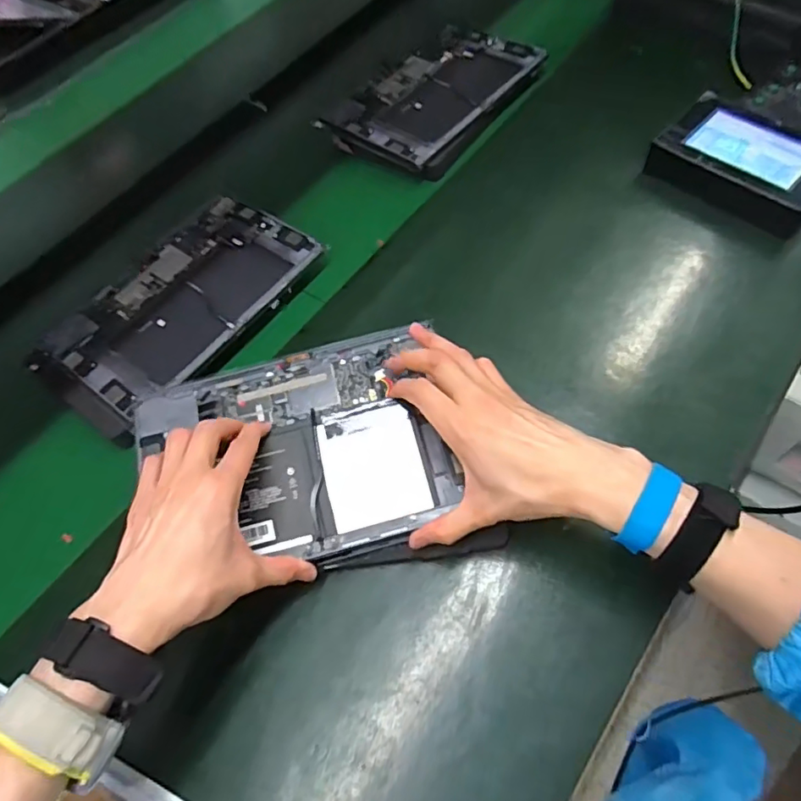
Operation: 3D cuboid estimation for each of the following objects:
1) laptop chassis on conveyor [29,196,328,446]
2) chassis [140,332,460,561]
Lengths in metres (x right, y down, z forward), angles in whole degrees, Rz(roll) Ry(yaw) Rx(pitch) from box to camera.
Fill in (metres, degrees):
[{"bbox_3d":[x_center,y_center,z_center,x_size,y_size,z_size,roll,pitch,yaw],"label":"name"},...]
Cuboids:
[{"bbox_3d":[-0.221,-0.094,0.557,0.163,0.021,0.273,31,69,23],"label":"laptop chassis on conveyor"},{"bbox_3d":[-0.083,0.039,0.435,0.225,0.026,0.166,-15,59,-4],"label":"chassis"}]

